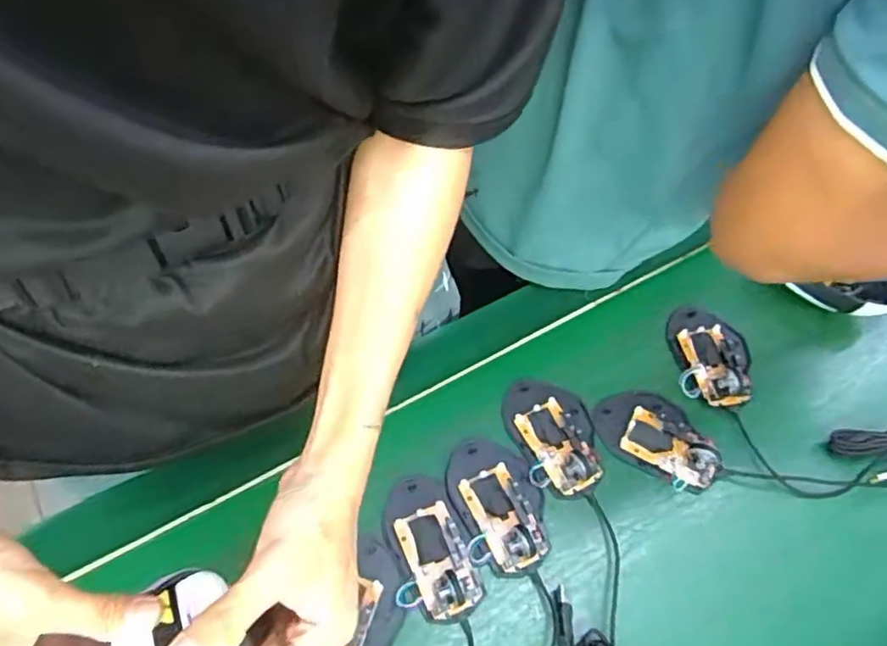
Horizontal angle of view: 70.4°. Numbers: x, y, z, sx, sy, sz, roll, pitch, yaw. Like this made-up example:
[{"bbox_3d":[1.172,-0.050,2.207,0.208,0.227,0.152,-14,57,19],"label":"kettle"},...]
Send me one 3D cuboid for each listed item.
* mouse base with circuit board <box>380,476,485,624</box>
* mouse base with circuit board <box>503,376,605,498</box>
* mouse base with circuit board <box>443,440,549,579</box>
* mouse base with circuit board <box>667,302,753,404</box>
[{"bbox_3d":[-0.012,0.172,0.490,0.061,0.021,0.110,-11,60,-12],"label":"mouse base with circuit board"},{"bbox_3d":[0.098,0.093,0.549,0.074,0.019,0.111,-19,62,-16],"label":"mouse base with circuit board"},{"bbox_3d":[0.046,0.143,0.510,0.074,0.025,0.110,-15,61,-14],"label":"mouse base with circuit board"},{"bbox_3d":[0.260,0.025,0.603,0.073,0.021,0.109,1,58,-4],"label":"mouse base with circuit board"}]

